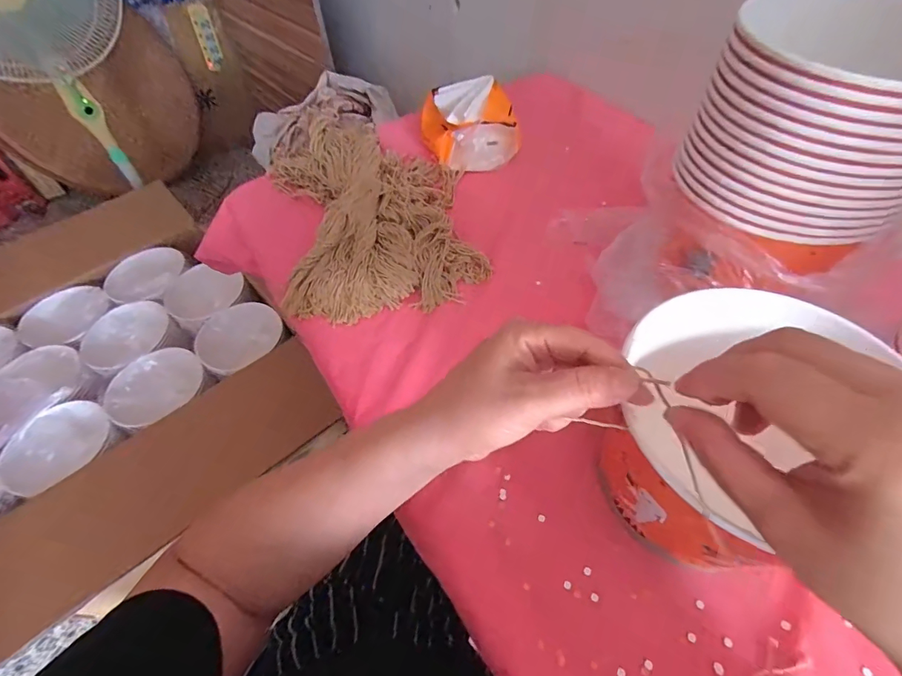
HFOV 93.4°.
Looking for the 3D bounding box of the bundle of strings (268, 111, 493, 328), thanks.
[{"bbox_3d":[-0.102,-0.171,0.523,0.227,0.050,0.340,-15,56,-7],"label":"bundle of strings"}]

